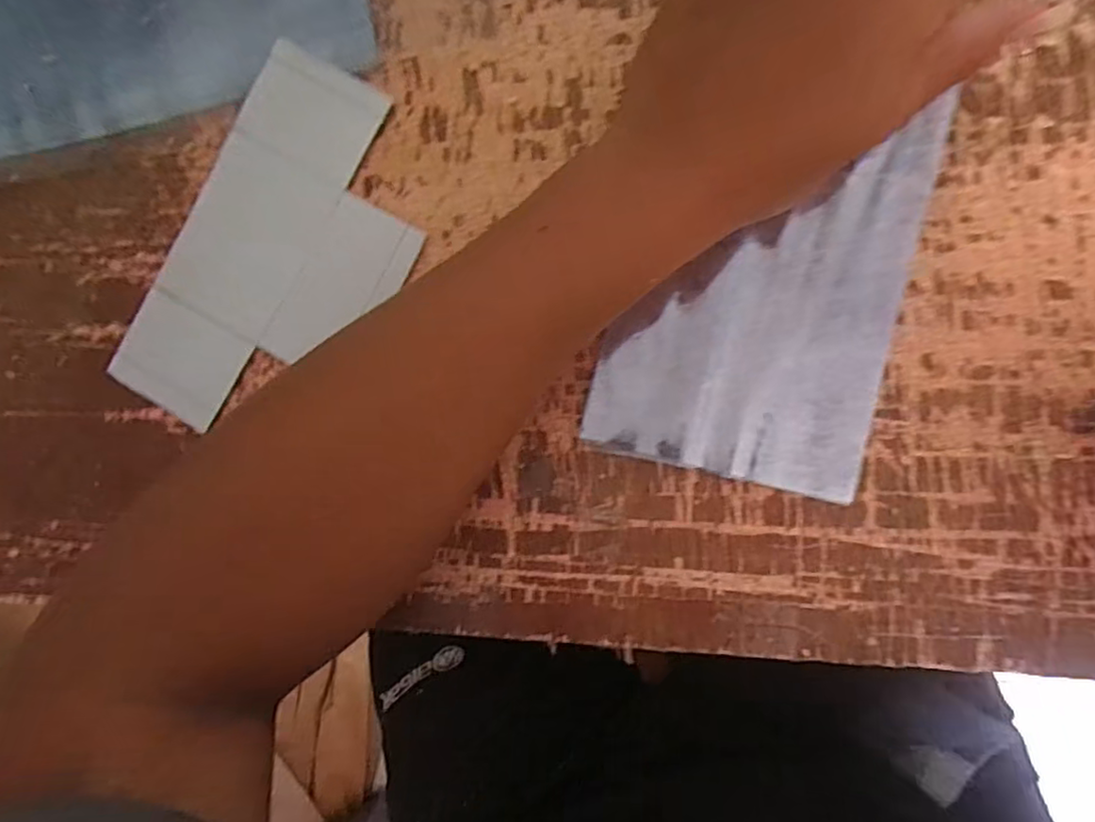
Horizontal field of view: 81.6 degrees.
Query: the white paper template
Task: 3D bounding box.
[{"bbox_3d":[-0.114,-0.070,0.279,0.102,0.007,0.164,24,89,10],"label":"white paper template"}]

